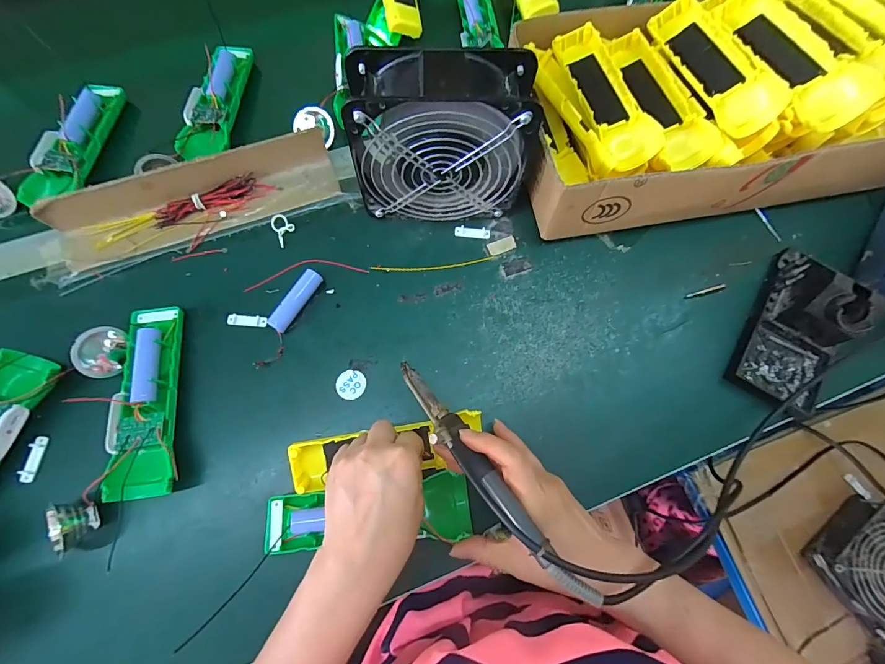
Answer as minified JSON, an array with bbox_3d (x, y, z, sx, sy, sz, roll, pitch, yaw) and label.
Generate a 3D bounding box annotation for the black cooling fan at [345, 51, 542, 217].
[{"bbox_3d":[0.000,-0.166,0.359,0.155,0.150,0.067,-3,73,-3],"label":"black cooling fan"}]

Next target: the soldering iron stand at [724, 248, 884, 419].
[{"bbox_3d":[0.341,-0.009,0.358,0.077,0.070,0.155,33,75,8],"label":"soldering iron stand"}]

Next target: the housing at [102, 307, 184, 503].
[{"bbox_3d":[-0.255,0.056,0.342,0.047,0.029,0.164,-9,74,-5],"label":"housing"}]

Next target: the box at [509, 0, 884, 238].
[{"bbox_3d":[0.288,-0.237,0.401,0.424,0.118,0.204,-12,73,-2],"label":"box"}]

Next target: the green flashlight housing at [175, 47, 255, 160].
[{"bbox_3d":[-0.258,-0.264,0.446,0.054,0.019,0.161,1,73,-2],"label":"green flashlight housing"}]

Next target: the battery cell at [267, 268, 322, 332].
[{"bbox_3d":[-0.141,-0.030,0.381,0.019,0.015,0.066,31,75,8],"label":"battery cell"}]

